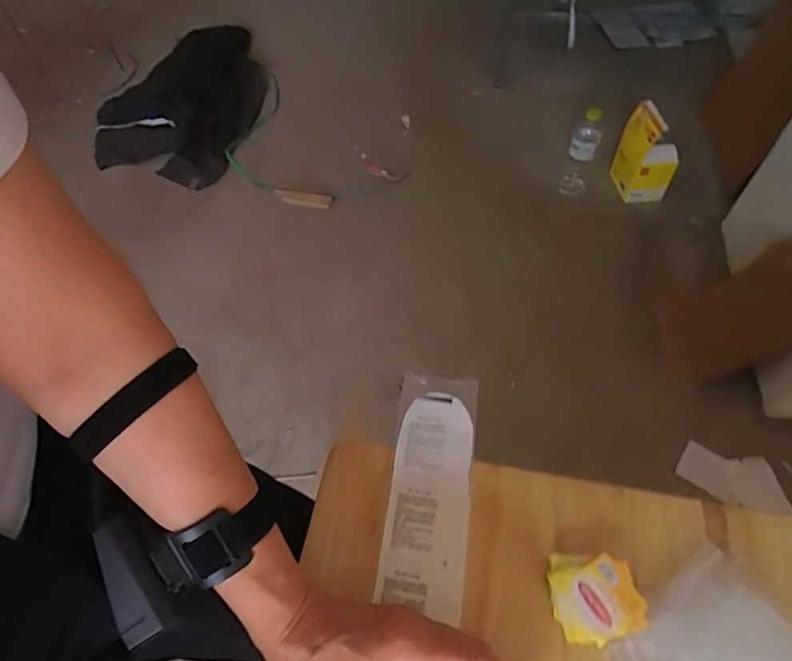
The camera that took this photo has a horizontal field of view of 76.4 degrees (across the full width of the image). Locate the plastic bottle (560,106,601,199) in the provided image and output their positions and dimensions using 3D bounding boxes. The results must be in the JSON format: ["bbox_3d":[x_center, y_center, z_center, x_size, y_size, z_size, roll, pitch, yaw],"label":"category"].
[{"bbox_3d":[0.419,-0.397,1.138,0.061,0.219,0.055,24,60,18],"label":"plastic bottle"}]

